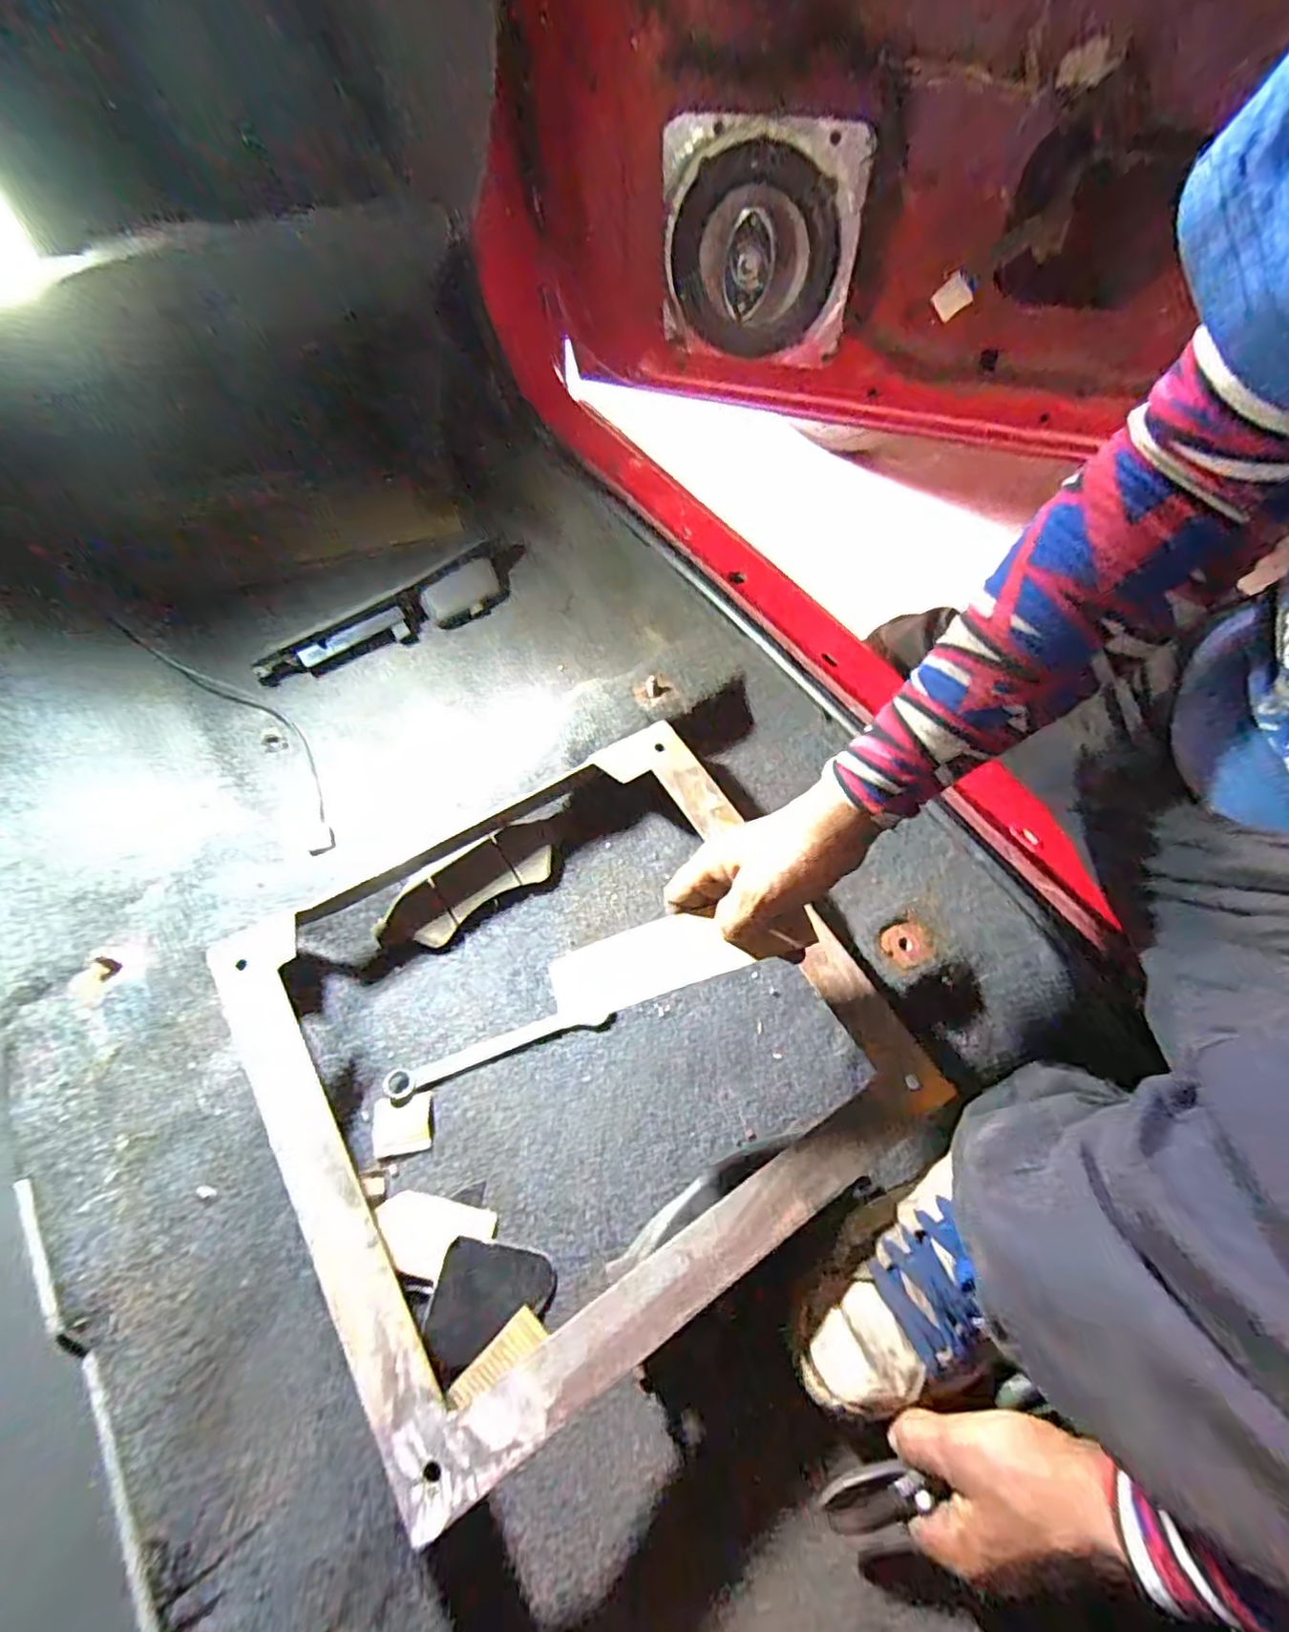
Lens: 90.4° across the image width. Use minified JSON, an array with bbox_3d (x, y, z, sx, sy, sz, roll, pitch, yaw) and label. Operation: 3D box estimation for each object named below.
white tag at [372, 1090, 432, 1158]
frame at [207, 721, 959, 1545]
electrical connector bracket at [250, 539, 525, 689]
[{"bbox_3d":[-0.179,0.227,0.472,0.042,0.004,0.039,-7,62,-4],"label":"white tag"},{"bbox_3d":[-0.049,0.142,0.451,0.394,0.032,0.367,-30,66,-15],"label":"frame"},{"bbox_3d":[-0.272,-0.226,0.715,0.322,0.041,0.053,-32,67,-16],"label":"electrical connector bracket"}]

